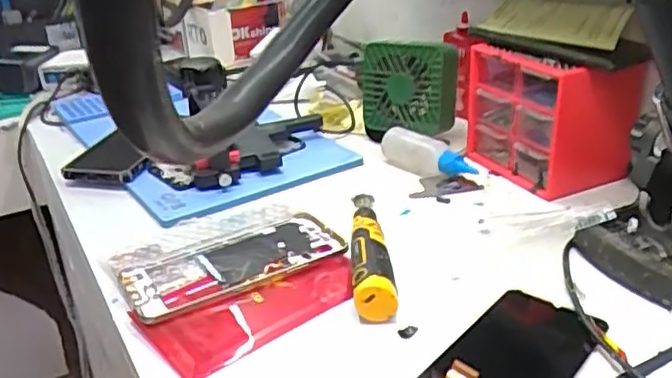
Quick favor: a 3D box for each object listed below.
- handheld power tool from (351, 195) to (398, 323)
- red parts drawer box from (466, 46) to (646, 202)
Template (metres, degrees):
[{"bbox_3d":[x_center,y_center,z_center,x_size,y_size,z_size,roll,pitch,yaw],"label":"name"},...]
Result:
[{"bbox_3d":[0.025,0.044,0.509,0.029,0.035,0.162,-3,27,0],"label":"handheld power tool"},{"bbox_3d":[0.200,-0.074,0.626,0.091,0.118,0.141,-14,29,-21],"label":"red parts drawer box"}]

